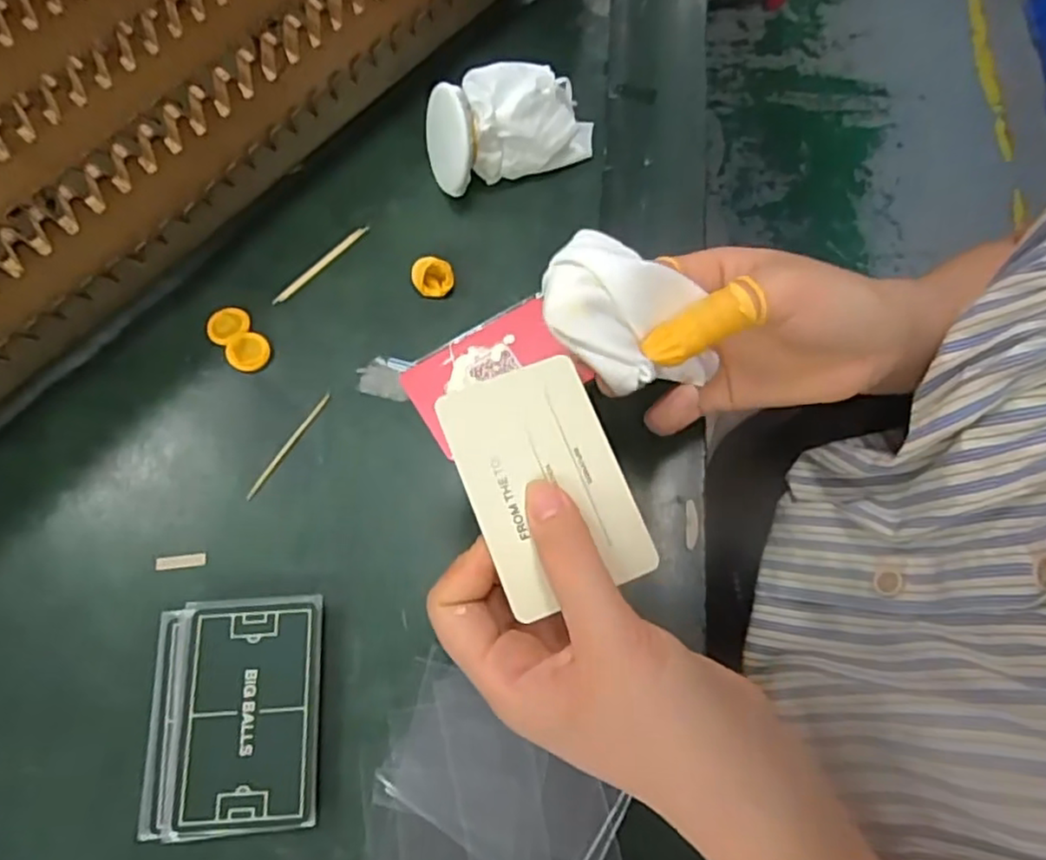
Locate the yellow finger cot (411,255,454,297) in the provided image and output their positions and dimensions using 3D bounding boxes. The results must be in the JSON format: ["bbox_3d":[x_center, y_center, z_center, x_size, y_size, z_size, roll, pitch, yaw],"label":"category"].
[{"bbox_3d":[-0.047,-0.079,0.339,0.021,0.016,0.015,-12,72,-4],"label":"yellow finger cot"}]

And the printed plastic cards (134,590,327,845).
[{"bbox_3d":[-0.121,0.117,0.273,0.073,0.010,0.089,-4,71,-2],"label":"printed plastic cards"}]

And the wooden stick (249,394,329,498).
[{"bbox_3d":[-0.113,0.007,0.317,0.004,0.004,0.061,31,74,10],"label":"wooden stick"}]

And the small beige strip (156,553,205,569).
[{"bbox_3d":[-0.157,0.060,0.300,0.022,0.004,0.006,-6,71,-2],"label":"small beige strip"}]

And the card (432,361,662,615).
[{"bbox_3d":[0.008,0.017,0.232,0.054,0.004,0.083,-21,77,-9],"label":"card"}]

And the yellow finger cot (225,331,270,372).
[{"bbox_3d":[-0.139,-0.040,0.331,0.019,0.005,0.021,41,76,12],"label":"yellow finger cot"}]

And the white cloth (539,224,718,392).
[{"bbox_3d":[0.042,-0.044,0.260,0.071,0.028,0.048,22,72,7],"label":"white cloth"}]

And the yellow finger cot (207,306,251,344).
[{"bbox_3d":[-0.152,-0.054,0.335,0.021,0.004,0.020,0,71,0],"label":"yellow finger cot"}]

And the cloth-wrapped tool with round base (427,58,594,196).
[{"bbox_3d":[-0.009,-0.168,0.354,0.089,0.048,0.048,-25,73,-8],"label":"cloth-wrapped tool with round base"}]

